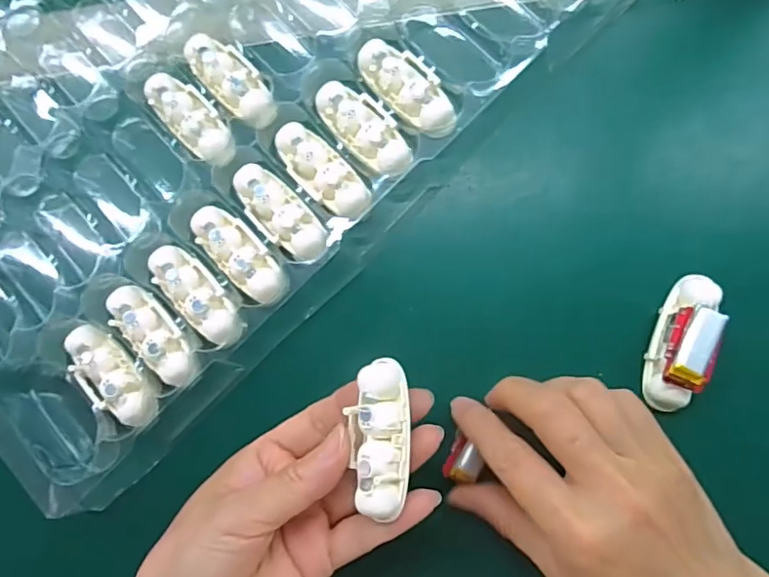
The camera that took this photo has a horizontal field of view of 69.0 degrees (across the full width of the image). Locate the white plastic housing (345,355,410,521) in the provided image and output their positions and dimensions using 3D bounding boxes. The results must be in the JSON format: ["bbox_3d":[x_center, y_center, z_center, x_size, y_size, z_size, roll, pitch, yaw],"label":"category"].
[{"bbox_3d":[-0.002,0.061,0.230,0.023,0.014,0.061,-1,77,8],"label":"white plastic housing"}]

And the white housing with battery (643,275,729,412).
[{"bbox_3d":[0.136,0.024,0.254,0.022,0.024,0.063,18,87,9],"label":"white housing with battery"}]

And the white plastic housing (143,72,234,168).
[{"bbox_3d":[-0.105,-0.092,0.301,0.024,0.009,0.064,-37,81,3],"label":"white plastic housing"}]

